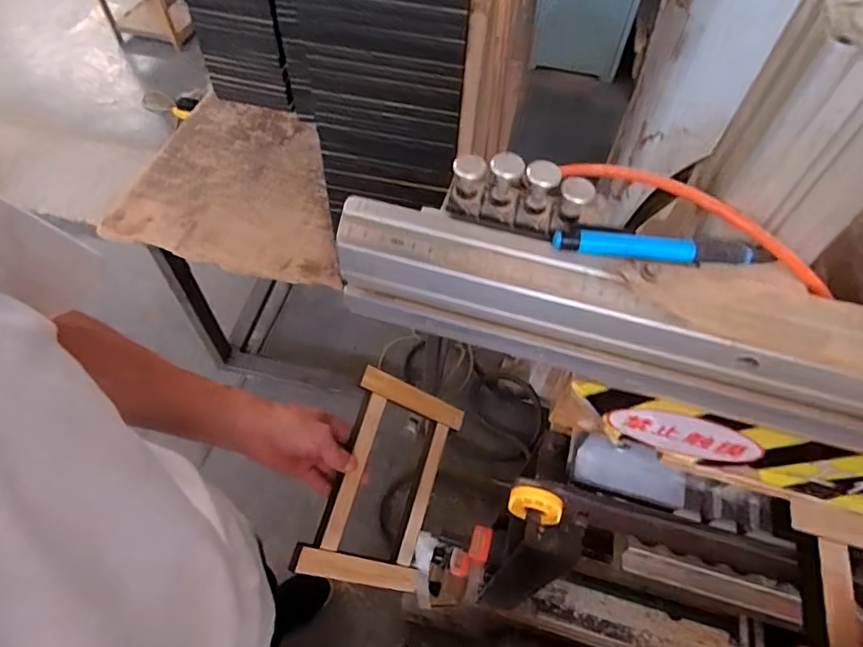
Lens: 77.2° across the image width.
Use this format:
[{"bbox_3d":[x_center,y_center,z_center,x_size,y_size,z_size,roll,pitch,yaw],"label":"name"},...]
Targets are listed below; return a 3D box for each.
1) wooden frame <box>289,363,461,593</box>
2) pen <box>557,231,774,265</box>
[{"bbox_3d":[-0.055,0.197,0.675,0.029,0.183,0.239,-1,65,46],"label":"wooden frame"},{"bbox_3d":[0.132,-0.044,0.310,0.123,0.012,0.012,2,56,-1],"label":"pen"}]

